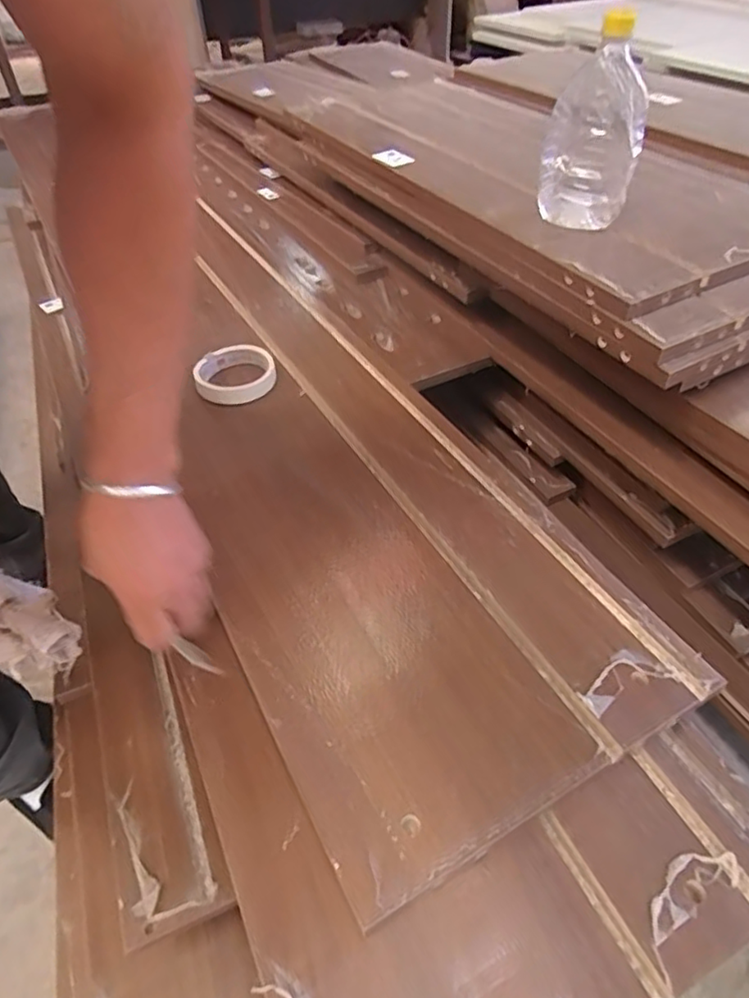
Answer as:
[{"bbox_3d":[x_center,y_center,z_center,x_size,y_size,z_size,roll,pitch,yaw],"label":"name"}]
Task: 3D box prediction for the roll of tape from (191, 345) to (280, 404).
[{"bbox_3d":[-0.166,-0.151,0.713,0.094,0.019,0.092,0,45,0],"label":"roll of tape"}]

